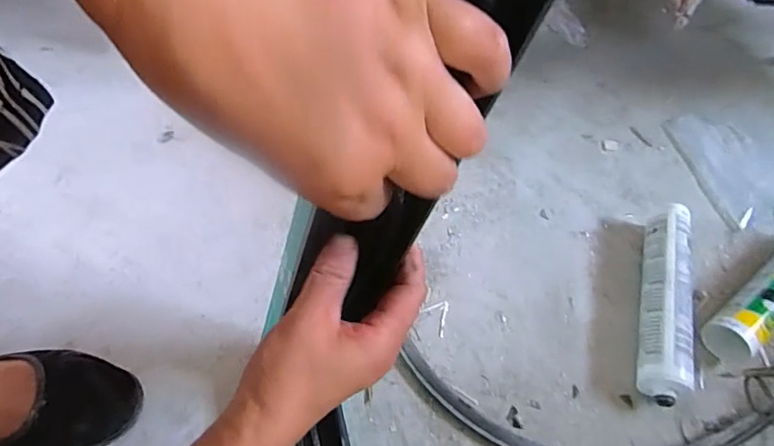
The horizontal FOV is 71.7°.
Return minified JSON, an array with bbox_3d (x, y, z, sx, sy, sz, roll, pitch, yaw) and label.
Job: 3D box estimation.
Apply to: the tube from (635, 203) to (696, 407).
[{"bbox_3d":[0.296,0.082,0.573,0.051,0.053,0.227,16,56,6],"label":"tube"}]

